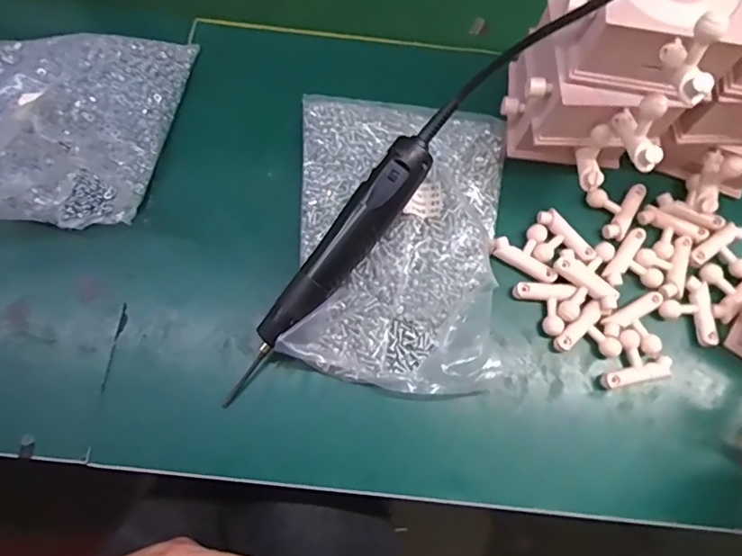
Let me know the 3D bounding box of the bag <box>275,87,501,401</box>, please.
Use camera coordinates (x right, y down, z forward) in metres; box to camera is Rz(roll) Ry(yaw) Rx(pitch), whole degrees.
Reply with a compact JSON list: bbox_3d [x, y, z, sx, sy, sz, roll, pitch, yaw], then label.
[{"bbox_3d":[0.027,-0.041,0.464,0.189,0.048,0.273,4,70,-1],"label":"bag"}]

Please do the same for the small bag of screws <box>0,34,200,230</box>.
[{"bbox_3d":[-0.273,-0.138,0.469,0.175,0.054,0.208,4,70,-1],"label":"small bag of screws"}]

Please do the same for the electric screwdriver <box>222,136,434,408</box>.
[{"bbox_3d":[-0.039,-0.004,0.427,0.035,0.033,0.252,39,95,11],"label":"electric screwdriver"}]

